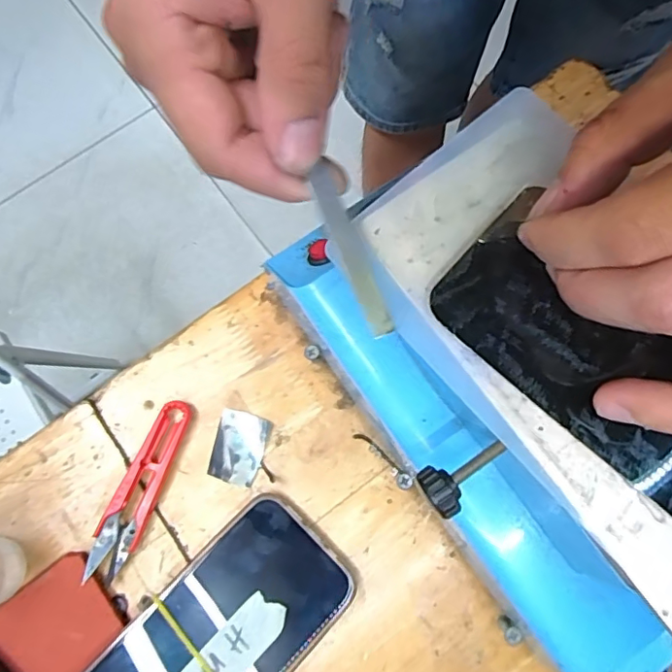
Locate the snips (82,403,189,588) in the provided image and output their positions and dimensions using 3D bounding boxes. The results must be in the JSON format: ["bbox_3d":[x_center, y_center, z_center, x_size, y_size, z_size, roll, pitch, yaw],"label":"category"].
[{"bbox_3d":[-0.107,0.084,0.300,0.023,0.007,0.099,23,76,8],"label":"snips"}]

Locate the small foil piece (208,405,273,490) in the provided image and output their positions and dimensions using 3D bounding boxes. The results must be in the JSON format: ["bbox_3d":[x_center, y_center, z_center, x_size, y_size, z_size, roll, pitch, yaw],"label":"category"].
[{"bbox_3d":[-0.056,0.064,0.312,0.030,0.005,0.040,15,85,7],"label":"small foil piece"}]

